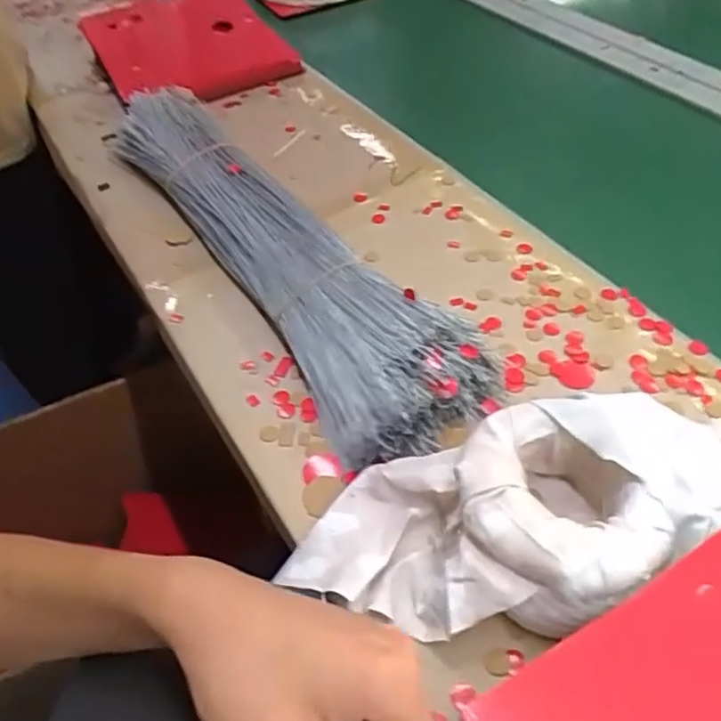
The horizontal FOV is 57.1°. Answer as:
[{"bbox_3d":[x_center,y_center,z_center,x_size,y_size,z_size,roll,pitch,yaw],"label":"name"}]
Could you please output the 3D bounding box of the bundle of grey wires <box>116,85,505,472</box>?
[{"bbox_3d":[-0.100,-0.122,0.611,0.120,0.050,0.562,-29,53,-19],"label":"bundle of grey wires"}]

